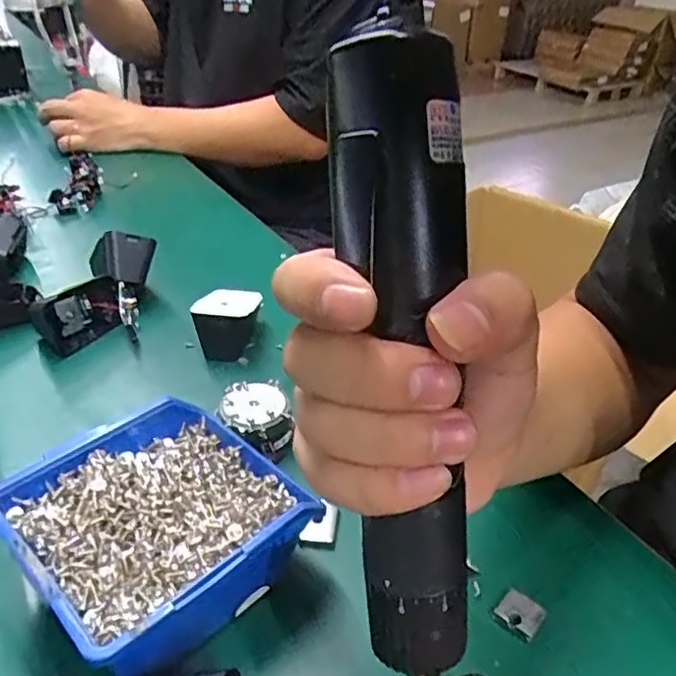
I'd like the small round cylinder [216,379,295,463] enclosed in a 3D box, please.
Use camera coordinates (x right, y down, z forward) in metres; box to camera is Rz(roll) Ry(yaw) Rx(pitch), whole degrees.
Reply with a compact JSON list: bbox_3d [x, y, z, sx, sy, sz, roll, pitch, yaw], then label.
[{"bbox_3d":[-0.053,0.053,0.397,0.044,0.031,0.046,7,31,-4],"label":"small round cylinder"}]

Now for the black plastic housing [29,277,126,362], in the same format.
[{"bbox_3d":[-0.201,-0.019,0.486,0.028,0.041,0.069,30,36,30],"label":"black plastic housing"}]

